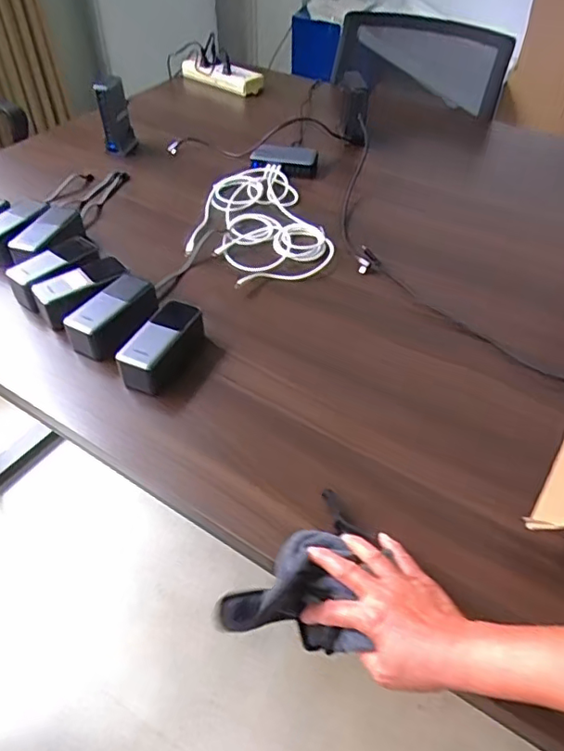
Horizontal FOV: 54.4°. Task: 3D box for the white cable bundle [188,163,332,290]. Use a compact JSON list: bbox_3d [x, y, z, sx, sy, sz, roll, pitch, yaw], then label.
[{"bbox_3d":[-0.058,-0.273,0.973,0.227,0.021,0.350,-13,48,-13],"label":"white cable bundle"}]

